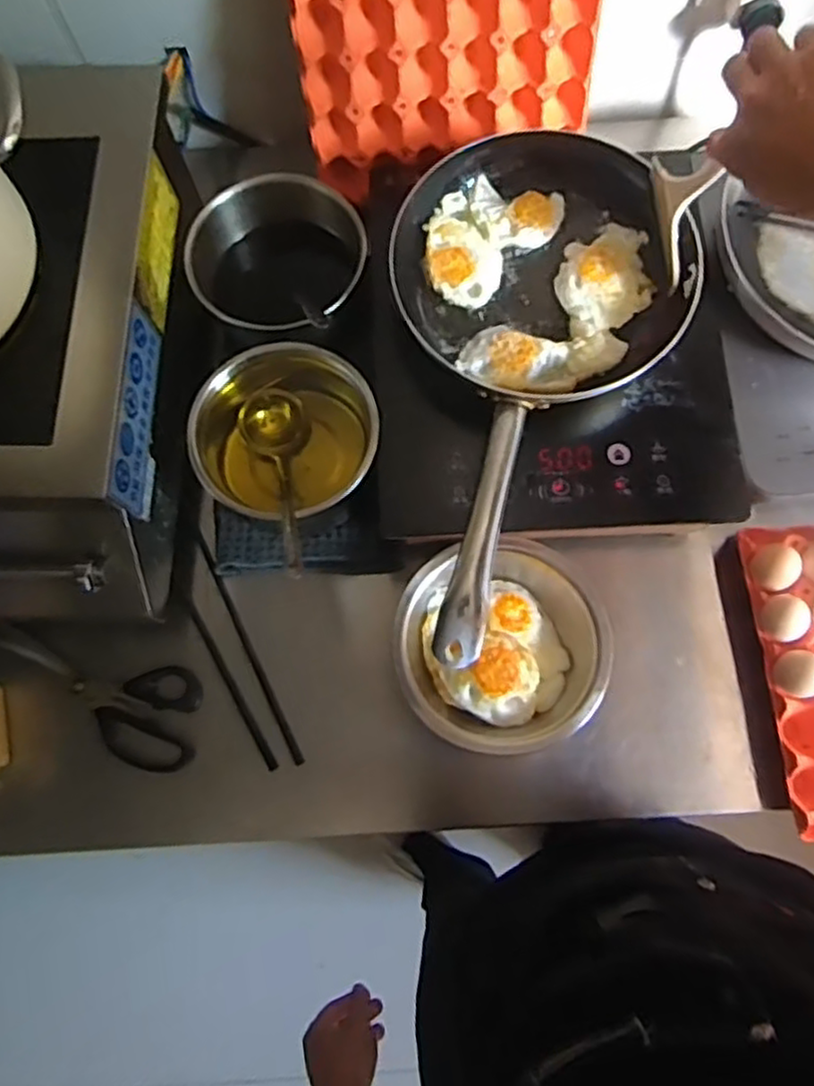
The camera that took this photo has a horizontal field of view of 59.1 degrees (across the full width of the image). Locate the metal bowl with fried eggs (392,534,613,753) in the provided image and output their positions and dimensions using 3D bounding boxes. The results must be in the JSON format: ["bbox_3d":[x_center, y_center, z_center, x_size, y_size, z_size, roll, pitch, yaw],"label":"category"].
[{"bbox_3d":[0.090,0.097,0.683,0.195,0.056,0.189,0,76,1],"label":"metal bowl with fried eggs"}]

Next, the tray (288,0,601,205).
[{"bbox_3d":[0.040,-0.497,0.711,0.293,0.251,0.043,-7,53,0],"label":"tray"}]

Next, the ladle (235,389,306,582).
[{"bbox_3d":[-0.119,-0.050,0.672,0.065,0.056,0.247,-13,48,-2],"label":"ladle"}]

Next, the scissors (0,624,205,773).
[{"bbox_3d":[-0.303,0.154,0.697,0.211,0.006,0.097,15,71,-6],"label":"scissors"}]

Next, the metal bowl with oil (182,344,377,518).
[{"bbox_3d":[-0.112,-0.110,0.707,0.172,0.109,0.167,0,76,1],"label":"metal bowl with oil"}]

